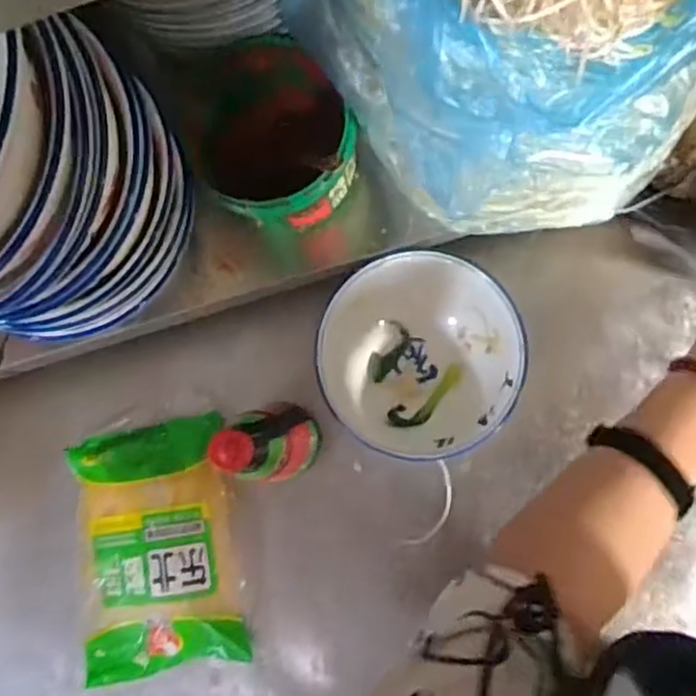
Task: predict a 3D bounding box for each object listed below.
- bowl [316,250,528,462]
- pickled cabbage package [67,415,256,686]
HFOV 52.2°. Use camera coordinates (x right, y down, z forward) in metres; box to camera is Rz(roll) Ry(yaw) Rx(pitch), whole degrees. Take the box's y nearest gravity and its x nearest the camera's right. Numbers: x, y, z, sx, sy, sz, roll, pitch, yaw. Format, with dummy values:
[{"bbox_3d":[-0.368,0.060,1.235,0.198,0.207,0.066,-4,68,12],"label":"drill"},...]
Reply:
[{"bbox_3d":[0.067,0.004,0.656,0.175,0.077,0.168,-1,84,6],"label":"bowl"},{"bbox_3d":[-0.187,0.196,0.693,0.162,0.039,0.240,-9,83,5],"label":"pickled cabbage package"}]

